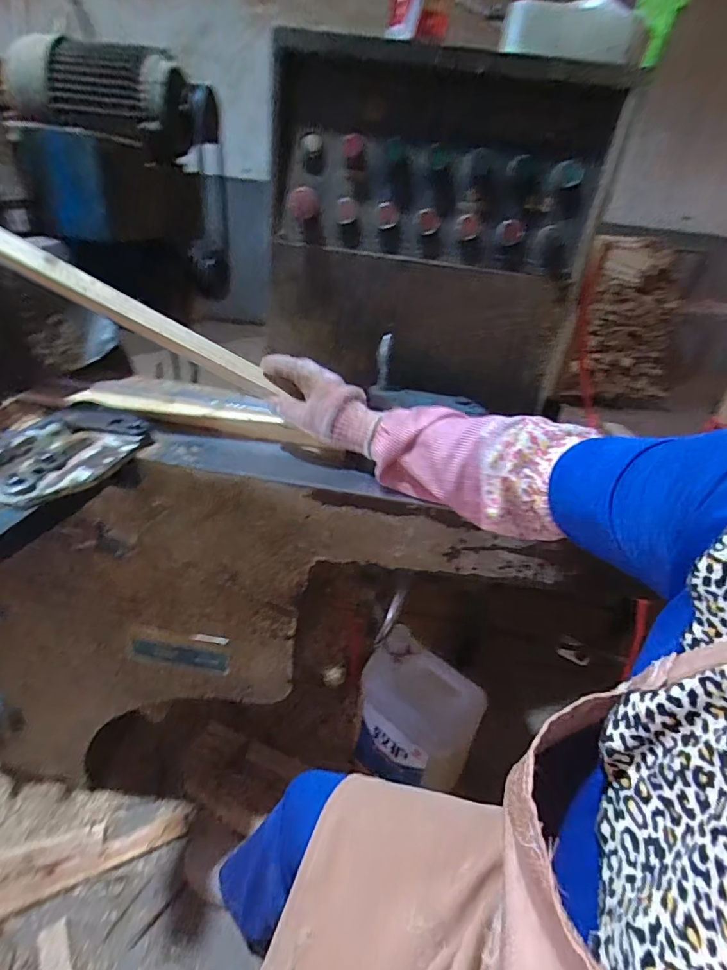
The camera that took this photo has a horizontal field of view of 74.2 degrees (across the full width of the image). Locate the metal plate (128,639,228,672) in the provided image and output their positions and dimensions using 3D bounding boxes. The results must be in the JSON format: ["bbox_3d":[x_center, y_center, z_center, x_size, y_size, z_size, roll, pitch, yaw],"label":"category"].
[{"bbox_3d":[-0.276,0.257,0.723,0.143,0.047,0.004,7,30,-1],"label":"metal plate"}]

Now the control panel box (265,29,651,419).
[{"bbox_3d":[0.081,-0.333,0.678,0.443,0.405,0.134,14,31,11],"label":"control panel box"}]

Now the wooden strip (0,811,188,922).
[{"bbox_3d":[-0.550,0.693,0.841,0.455,0.026,0.053,-12,35,-30],"label":"wooden strip"}]

